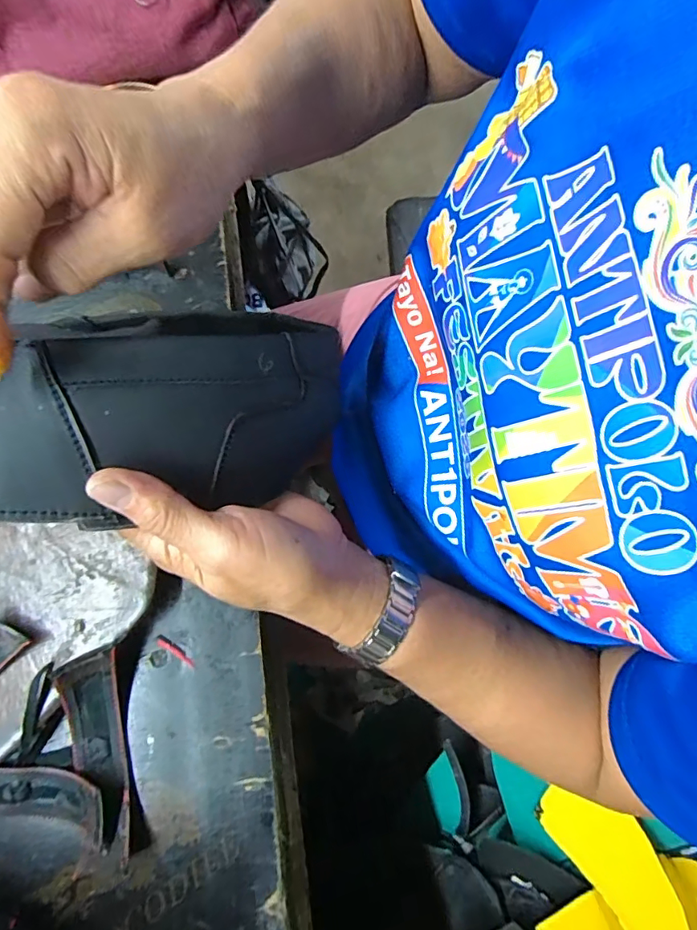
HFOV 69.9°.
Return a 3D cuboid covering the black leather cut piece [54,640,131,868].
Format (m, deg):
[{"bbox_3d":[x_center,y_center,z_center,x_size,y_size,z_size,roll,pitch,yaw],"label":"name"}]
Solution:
[{"bbox_3d":[-0.153,0.172,0.298,0.034,0.029,0.118,-7,79,-1],"label":"black leather cut piece"}]

